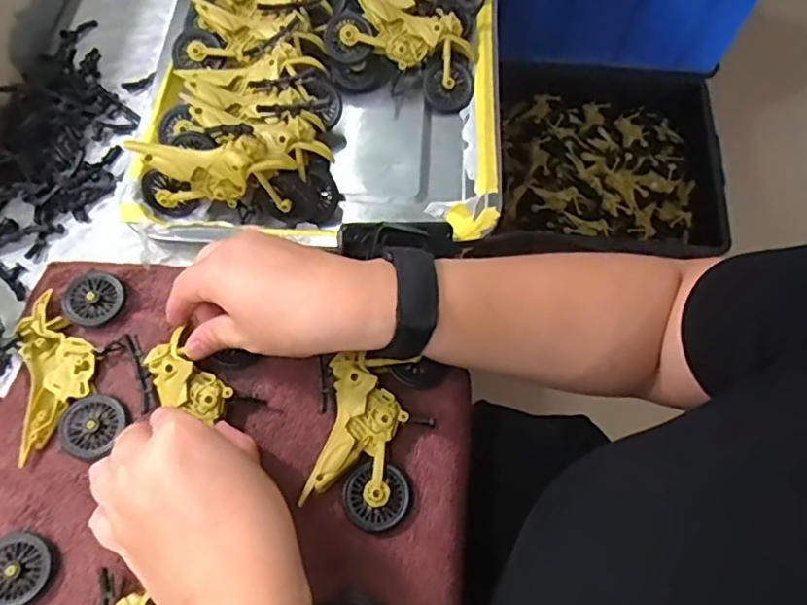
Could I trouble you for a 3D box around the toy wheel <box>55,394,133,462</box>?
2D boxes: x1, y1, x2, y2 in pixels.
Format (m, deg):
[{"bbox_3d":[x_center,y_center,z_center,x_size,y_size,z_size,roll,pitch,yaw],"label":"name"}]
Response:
[{"bbox_3d":[-0.190,0.073,0.365,0.036,0.004,0.039,0,65,0],"label":"toy wheel"}]

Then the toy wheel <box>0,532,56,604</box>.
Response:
[{"bbox_3d":[-0.209,0.143,0.323,0.039,0.008,0.036,0,65,0],"label":"toy wheel"}]

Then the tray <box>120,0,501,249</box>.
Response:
[{"bbox_3d":[-0.054,-0.203,0.462,0.253,0.059,0.345,3,65,1],"label":"tray"}]

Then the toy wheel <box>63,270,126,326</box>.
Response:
[{"bbox_3d":[-0.201,-0.003,0.390,0.034,0.011,0.035,0,65,0],"label":"toy wheel"}]

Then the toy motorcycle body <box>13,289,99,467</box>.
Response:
[{"bbox_3d":[-0.213,0.041,0.370,0.044,0.011,0.099,-16,66,-7],"label":"toy motorcycle body"}]

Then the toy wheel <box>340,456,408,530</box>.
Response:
[{"bbox_3d":[-0.015,0.108,0.338,0.037,0.011,0.036,0,65,0],"label":"toy wheel"}]

